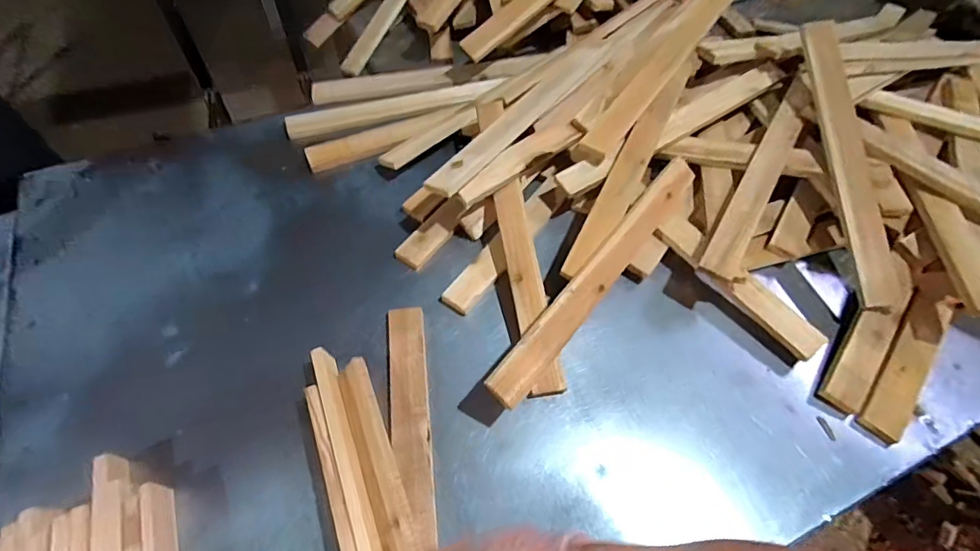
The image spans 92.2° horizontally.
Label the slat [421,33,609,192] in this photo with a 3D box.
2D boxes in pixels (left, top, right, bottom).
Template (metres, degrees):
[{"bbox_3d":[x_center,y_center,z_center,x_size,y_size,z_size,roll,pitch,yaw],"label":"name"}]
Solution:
[{"bbox_3d":[0.068,-0.292,0.817,0.057,0.025,0.500,32,62,18],"label":"slat"}]

